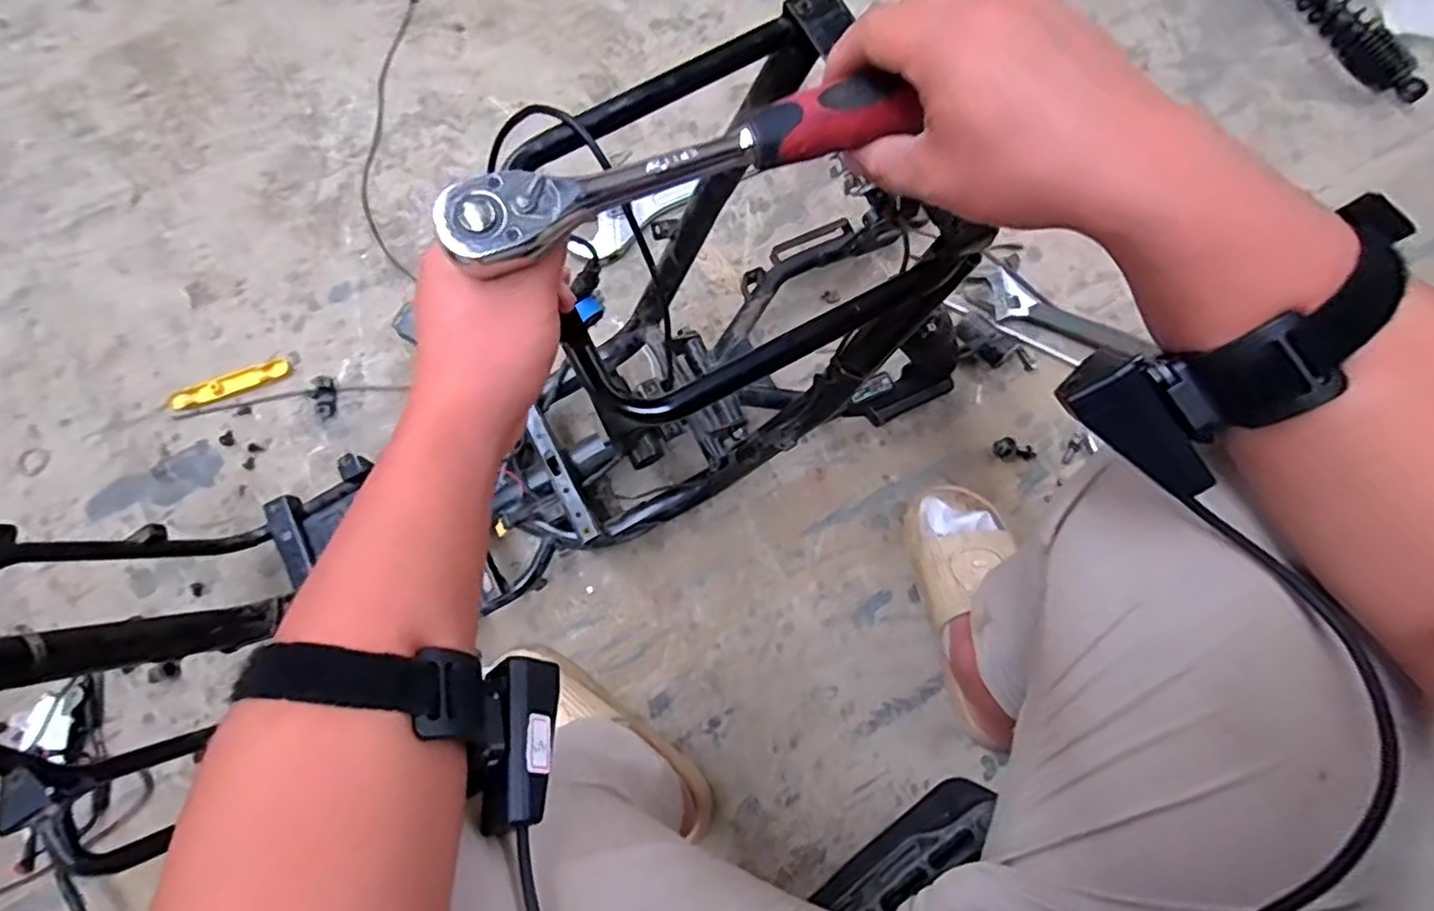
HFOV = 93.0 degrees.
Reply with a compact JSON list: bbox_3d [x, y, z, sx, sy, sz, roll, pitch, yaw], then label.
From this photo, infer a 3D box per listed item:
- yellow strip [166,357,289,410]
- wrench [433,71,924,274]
[{"bbox_3d":[-0.610,-0.091,0.849,0.152,0.007,0.030,-18,79,-2],"label":"yellow strip"},{"bbox_3d":[-0.018,-0.127,0.311,0.209,0.031,0.032,-18,79,-3],"label":"wrench"}]

